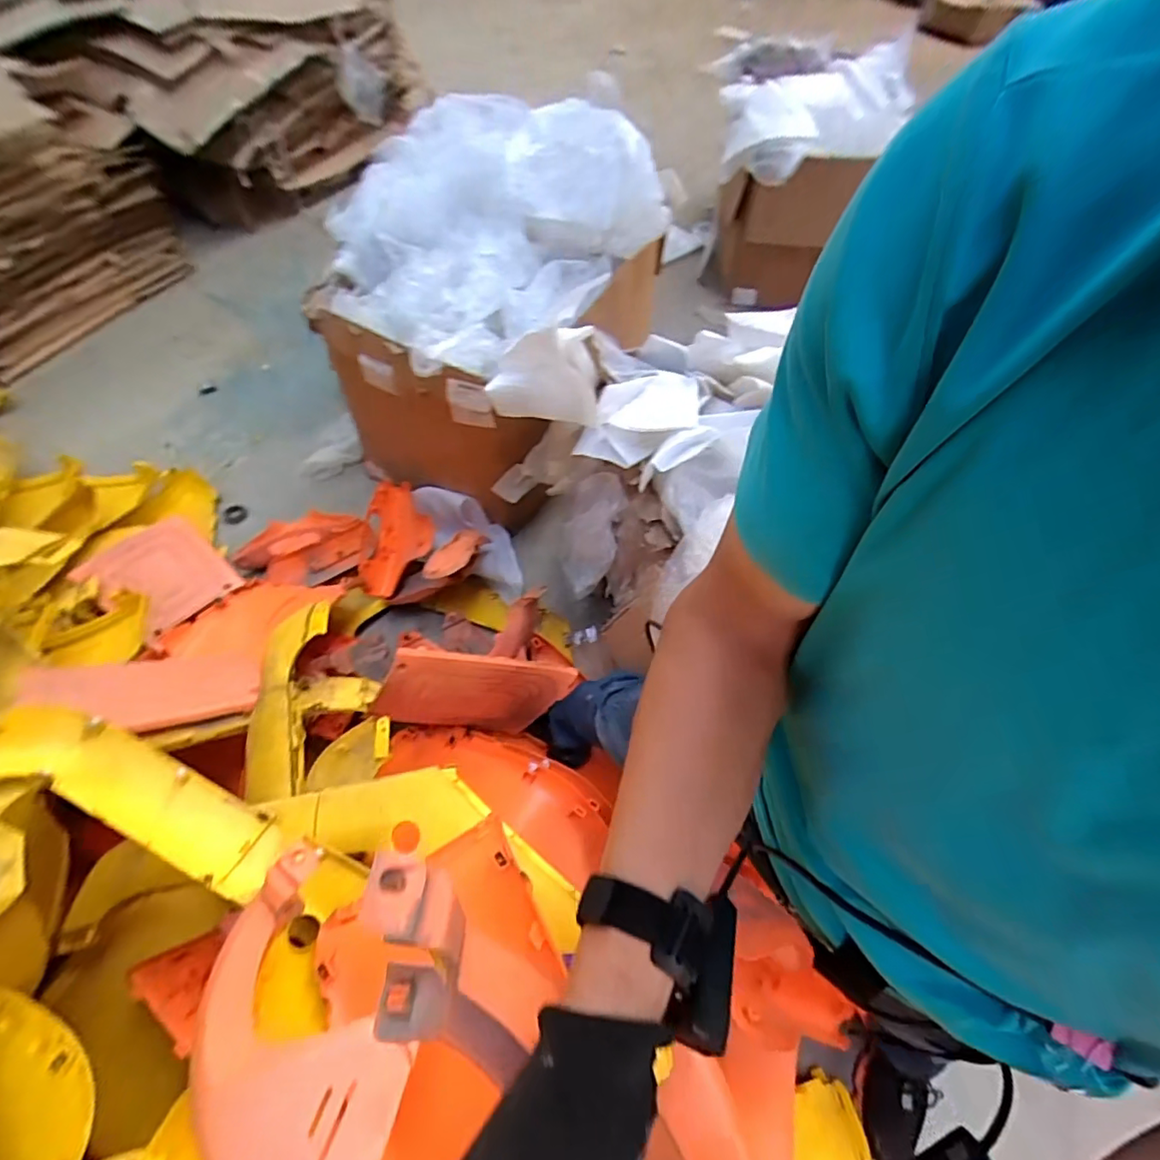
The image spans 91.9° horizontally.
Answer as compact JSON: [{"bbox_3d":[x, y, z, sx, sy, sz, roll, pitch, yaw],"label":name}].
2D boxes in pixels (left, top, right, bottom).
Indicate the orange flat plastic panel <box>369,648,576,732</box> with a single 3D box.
[{"bbox_3d":[-0.197,0.218,1.059,0.340,0.244,0.021,11,45,-26],"label":"orange flat plastic panel"}]

